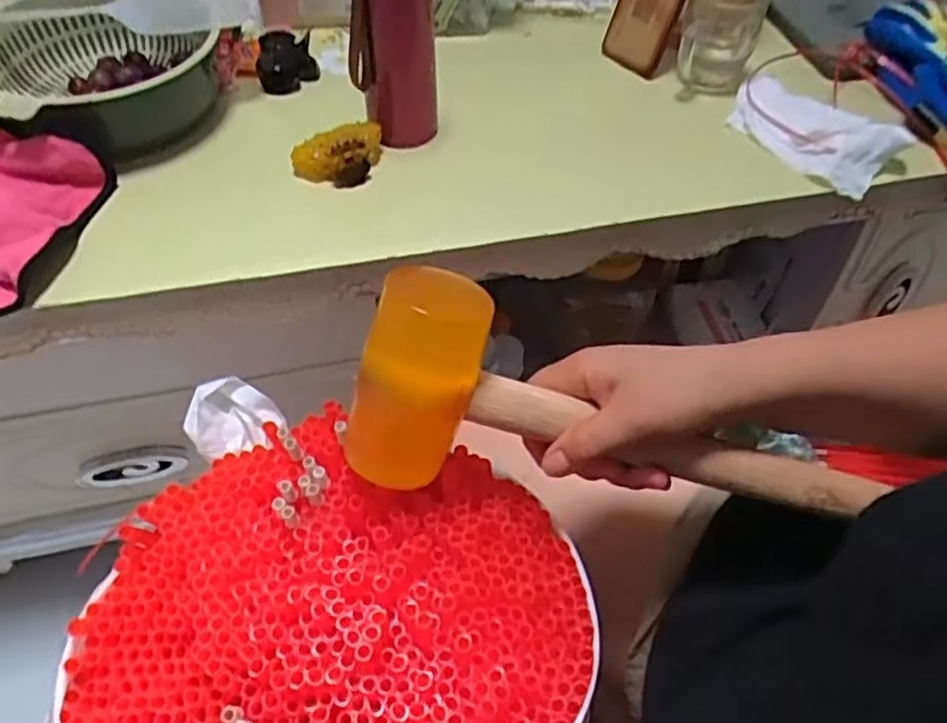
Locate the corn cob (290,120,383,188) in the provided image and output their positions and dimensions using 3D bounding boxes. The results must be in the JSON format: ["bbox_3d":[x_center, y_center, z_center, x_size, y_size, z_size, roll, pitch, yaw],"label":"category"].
[{"bbox_3d":[-0.119,-0.192,0.678,0.089,0.053,0.038,-26,57,-21],"label":"corn cob"}]

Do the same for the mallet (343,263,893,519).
[{"bbox_3d":[0.089,0.019,0.416,0.309,0.123,0.064,7,25,-4],"label":"mallet"}]

